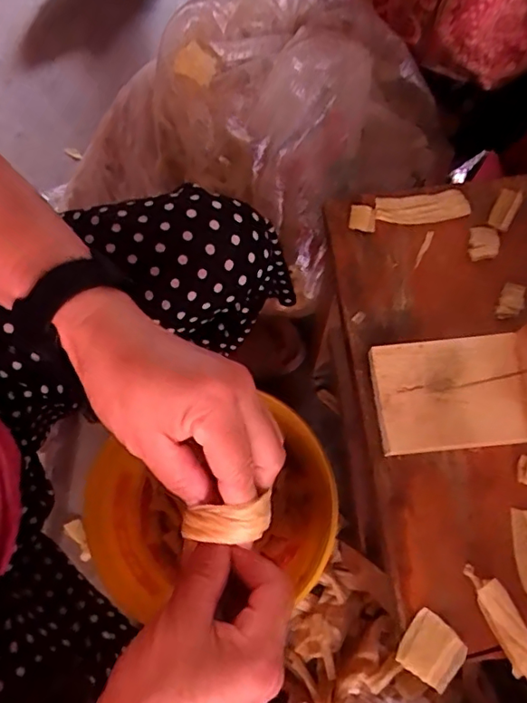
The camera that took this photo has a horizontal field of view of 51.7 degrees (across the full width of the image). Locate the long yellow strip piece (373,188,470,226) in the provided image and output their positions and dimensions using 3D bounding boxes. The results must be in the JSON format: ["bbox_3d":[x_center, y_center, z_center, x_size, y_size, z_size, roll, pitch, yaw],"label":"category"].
[{"bbox_3d":[0.126,-0.115,0.431,0.075,0.012,0.023,-9,73,-2],"label":"long yellow strip piece"}]

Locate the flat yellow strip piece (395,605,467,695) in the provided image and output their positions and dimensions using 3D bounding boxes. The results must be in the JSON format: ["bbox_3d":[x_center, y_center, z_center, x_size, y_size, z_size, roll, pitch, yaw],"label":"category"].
[{"bbox_3d":[0.107,0.188,0.342,0.036,0.004,0.036,34,76,10],"label":"flat yellow strip piece"}]

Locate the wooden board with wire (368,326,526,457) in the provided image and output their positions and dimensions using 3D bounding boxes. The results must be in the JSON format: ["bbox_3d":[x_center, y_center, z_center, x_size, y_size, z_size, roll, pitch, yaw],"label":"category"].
[{"bbox_3d":[0.139,0.019,0.354,0.120,0.080,0.075,-5,73,-1],"label":"wooden board with wire"}]

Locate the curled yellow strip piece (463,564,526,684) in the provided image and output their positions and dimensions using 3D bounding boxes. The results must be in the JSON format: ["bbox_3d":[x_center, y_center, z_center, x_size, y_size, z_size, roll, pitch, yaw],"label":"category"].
[{"bbox_3d":[0.153,0.171,0.346,0.020,0.011,0.070,-20,73,-6],"label":"curled yellow strip piece"}]

